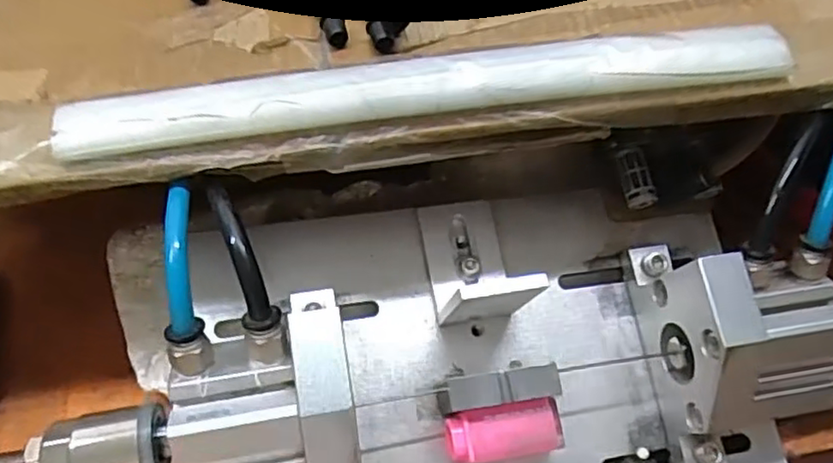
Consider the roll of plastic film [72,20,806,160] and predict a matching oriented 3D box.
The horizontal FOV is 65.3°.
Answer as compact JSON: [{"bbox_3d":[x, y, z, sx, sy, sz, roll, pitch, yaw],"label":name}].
[{"bbox_3d":[0.010,-0.057,0.259,0.288,0.020,0.022,-7,52,-8],"label":"roll of plastic film"}]

